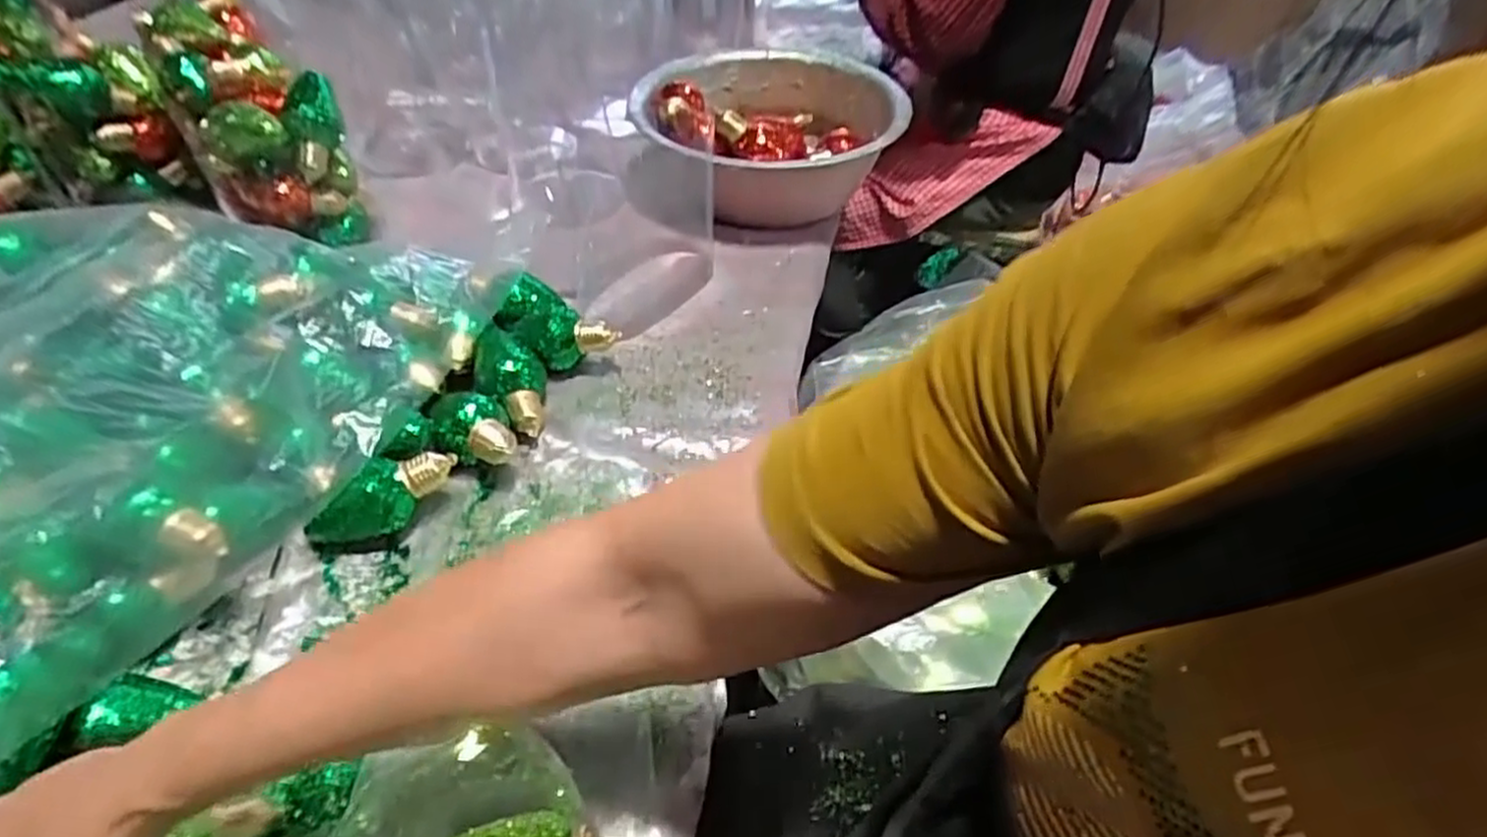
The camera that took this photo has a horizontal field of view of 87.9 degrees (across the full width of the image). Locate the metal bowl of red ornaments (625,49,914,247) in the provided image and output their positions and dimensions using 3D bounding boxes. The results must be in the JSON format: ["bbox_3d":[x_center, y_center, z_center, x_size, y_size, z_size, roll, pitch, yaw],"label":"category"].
[{"bbox_3d":[0.026,-0.309,0.841,0.280,0.113,0.296,0,45,-3],"label":"metal bowl of red ornaments"}]

